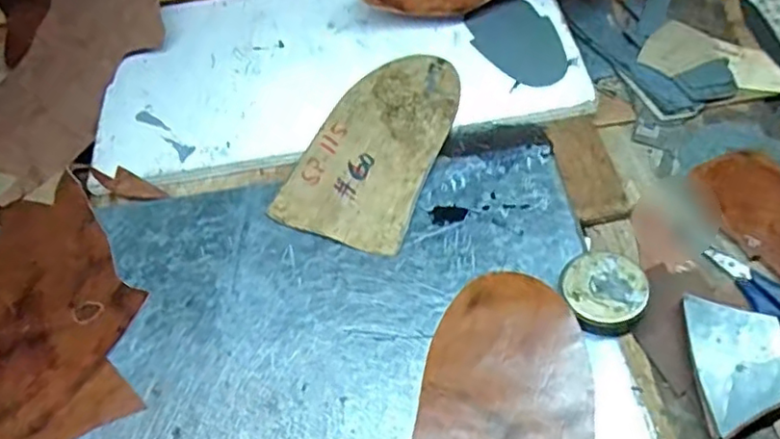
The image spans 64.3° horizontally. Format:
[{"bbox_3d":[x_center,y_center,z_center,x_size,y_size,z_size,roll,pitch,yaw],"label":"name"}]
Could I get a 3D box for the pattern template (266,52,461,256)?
[{"bbox_3d":[-0.016,-0.093,0.718,0.147,0.007,0.272,16,62,15],"label":"pattern template"}]

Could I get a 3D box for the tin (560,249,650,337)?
[{"bbox_3d":[0.195,0.067,0.573,0.070,0.032,0.079,-17,55,-8],"label":"tin"}]

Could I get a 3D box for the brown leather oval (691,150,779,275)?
[{"bbox_3d":[0.393,-0.008,0.636,0.105,0.010,0.167,-25,54,-6],"label":"brown leather oval"}]

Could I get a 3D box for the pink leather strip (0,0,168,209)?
[{"bbox_3d":[-0.421,-0.272,0.840,0.205,0.074,0.493,15,77,14],"label":"pink leather strip"}]

